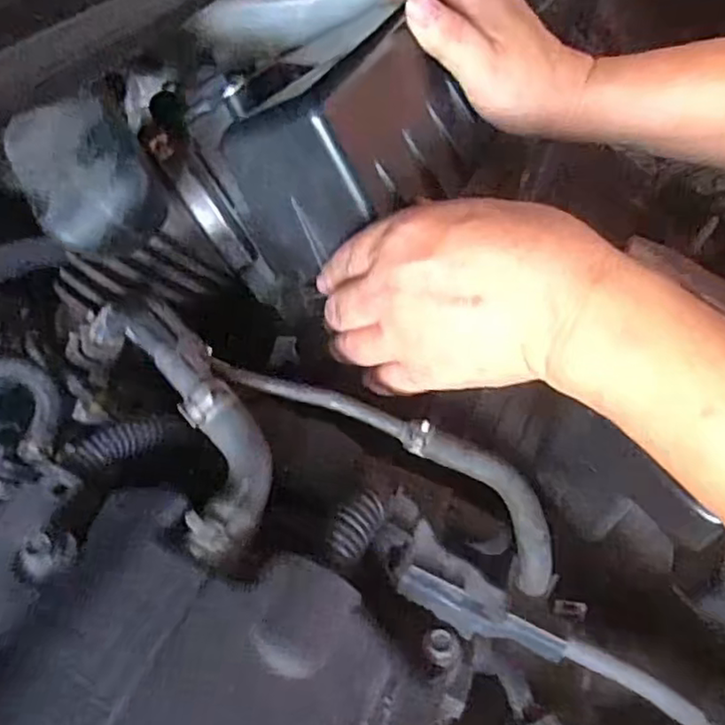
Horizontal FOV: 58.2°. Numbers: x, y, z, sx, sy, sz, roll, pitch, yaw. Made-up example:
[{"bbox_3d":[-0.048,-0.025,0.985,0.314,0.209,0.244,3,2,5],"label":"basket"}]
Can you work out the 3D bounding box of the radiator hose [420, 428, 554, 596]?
[{"bbox_3d":[0.058,0.060,0.282,0.024,0.019,0.078,-29,74,-26],"label":"radiator hose"}]

